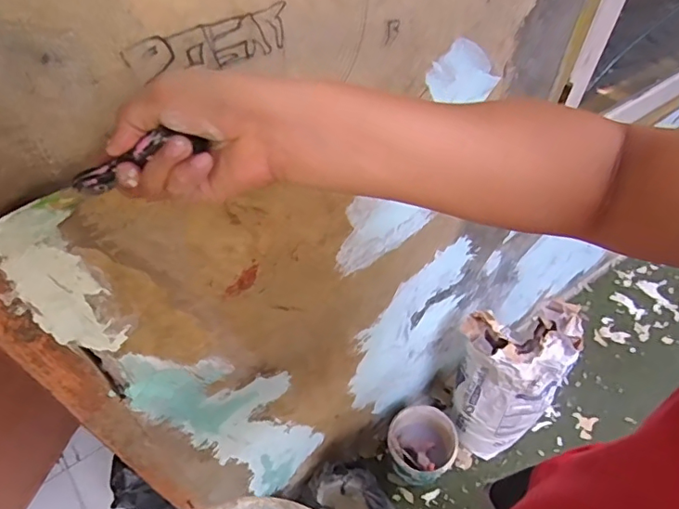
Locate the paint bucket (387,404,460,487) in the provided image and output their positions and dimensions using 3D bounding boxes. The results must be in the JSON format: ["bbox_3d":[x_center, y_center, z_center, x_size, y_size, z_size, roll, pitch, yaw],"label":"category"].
[{"bbox_3d":[0.206,0.479,1.298,0.163,0.144,0.149,0,52,0],"label":"paint bucket"}]

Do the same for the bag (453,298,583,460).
[{"bbox_3d":[0.369,0.290,1.207,0.220,0.497,0.170,35,61,24],"label":"bag"}]

